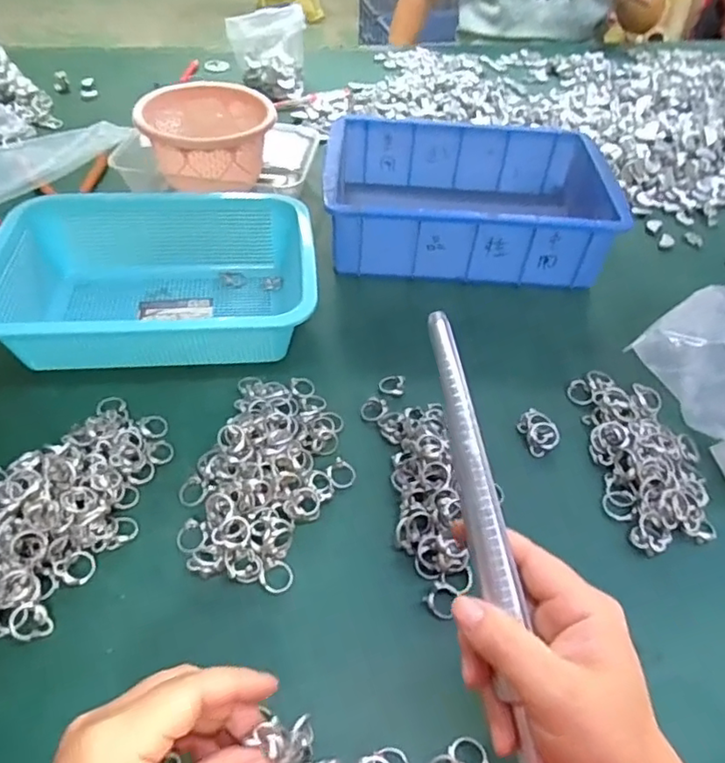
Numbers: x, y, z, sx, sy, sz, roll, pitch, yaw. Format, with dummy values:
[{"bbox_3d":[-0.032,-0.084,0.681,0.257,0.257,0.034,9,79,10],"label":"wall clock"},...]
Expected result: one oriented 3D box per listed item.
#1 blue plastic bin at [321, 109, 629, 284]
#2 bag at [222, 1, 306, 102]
[{"bbox_3d":[0.111,-0.196,0.658,0.292,0.095,0.199,2,47,-2],"label":"blue plastic bin"},{"bbox_3d":[-0.135,-0.478,0.876,0.114,0.107,0.095,-13,49,-15],"label":"bag"}]

